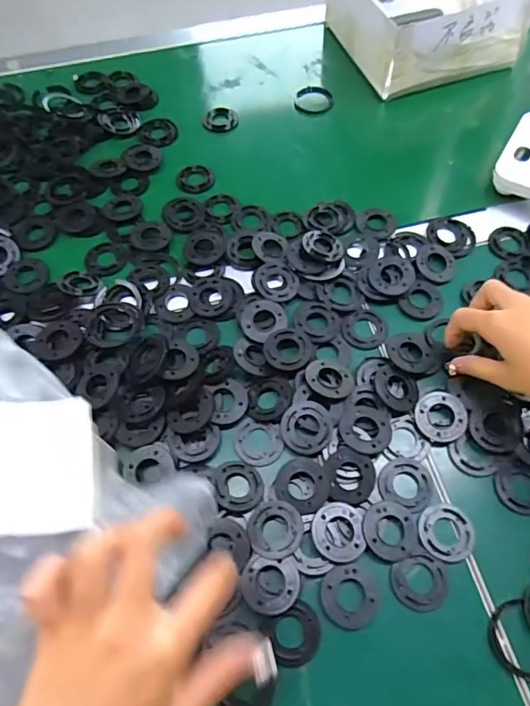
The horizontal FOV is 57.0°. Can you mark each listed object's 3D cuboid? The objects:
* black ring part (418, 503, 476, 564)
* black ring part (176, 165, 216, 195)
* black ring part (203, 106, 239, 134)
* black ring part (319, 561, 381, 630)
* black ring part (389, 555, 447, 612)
[{"bbox_3d":[0.145,0.143,0.390,0.043,0.004,0.043,0,62,0],"label":"black ring part"},{"bbox_3d":[-0.082,-0.207,0.580,0.045,0.005,0.041,-10,63,-6],"label":"black ring part"},{"bbox_3d":[-0.057,-0.303,0.633,0.042,0.004,0.048,31,66,15],"label":"black ring part"},{"bbox_3d":[0.065,0.185,0.371,0.043,0.004,0.043,-8,62,-5],"label":"black ring part"},{"bbox_3d":[0.119,0.177,0.375,0.043,0.004,0.039,-9,62,-5],"label":"black ring part"}]

